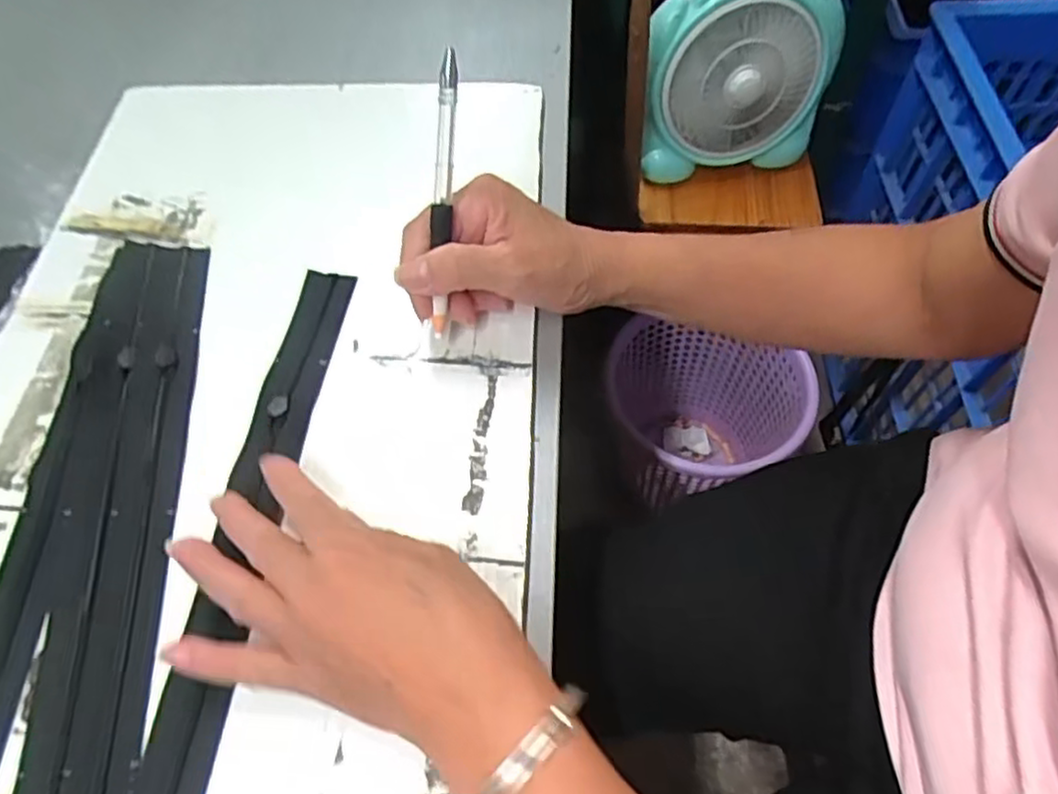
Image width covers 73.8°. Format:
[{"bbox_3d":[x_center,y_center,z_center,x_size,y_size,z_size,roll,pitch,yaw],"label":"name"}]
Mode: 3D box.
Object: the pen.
[{"bbox_3d":[-0.043,-0.097,0.355,0.012,0.140,0.016,11,32,8],"label":"pen"}]

